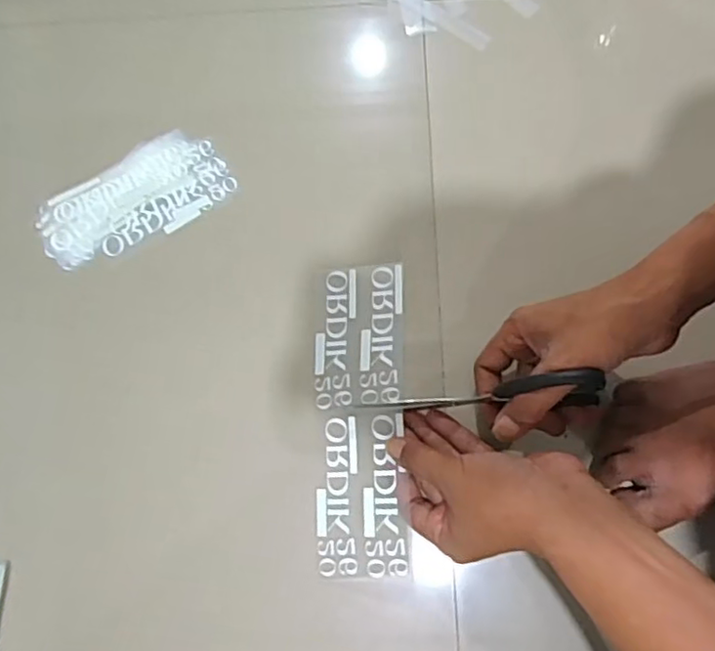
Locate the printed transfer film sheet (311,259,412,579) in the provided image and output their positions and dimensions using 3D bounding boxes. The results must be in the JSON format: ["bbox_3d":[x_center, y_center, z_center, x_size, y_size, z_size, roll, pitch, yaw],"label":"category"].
[{"bbox_3d":[0.000,0.064,0.489,0.077,0.011,0.249,-5,73,18],"label":"printed transfer film sheet"}]

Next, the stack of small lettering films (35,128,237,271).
[{"bbox_3d":[-0.200,-0.112,0.550,0.169,0.011,0.085,-32,77,-6],"label":"stack of small lettering films"}]

